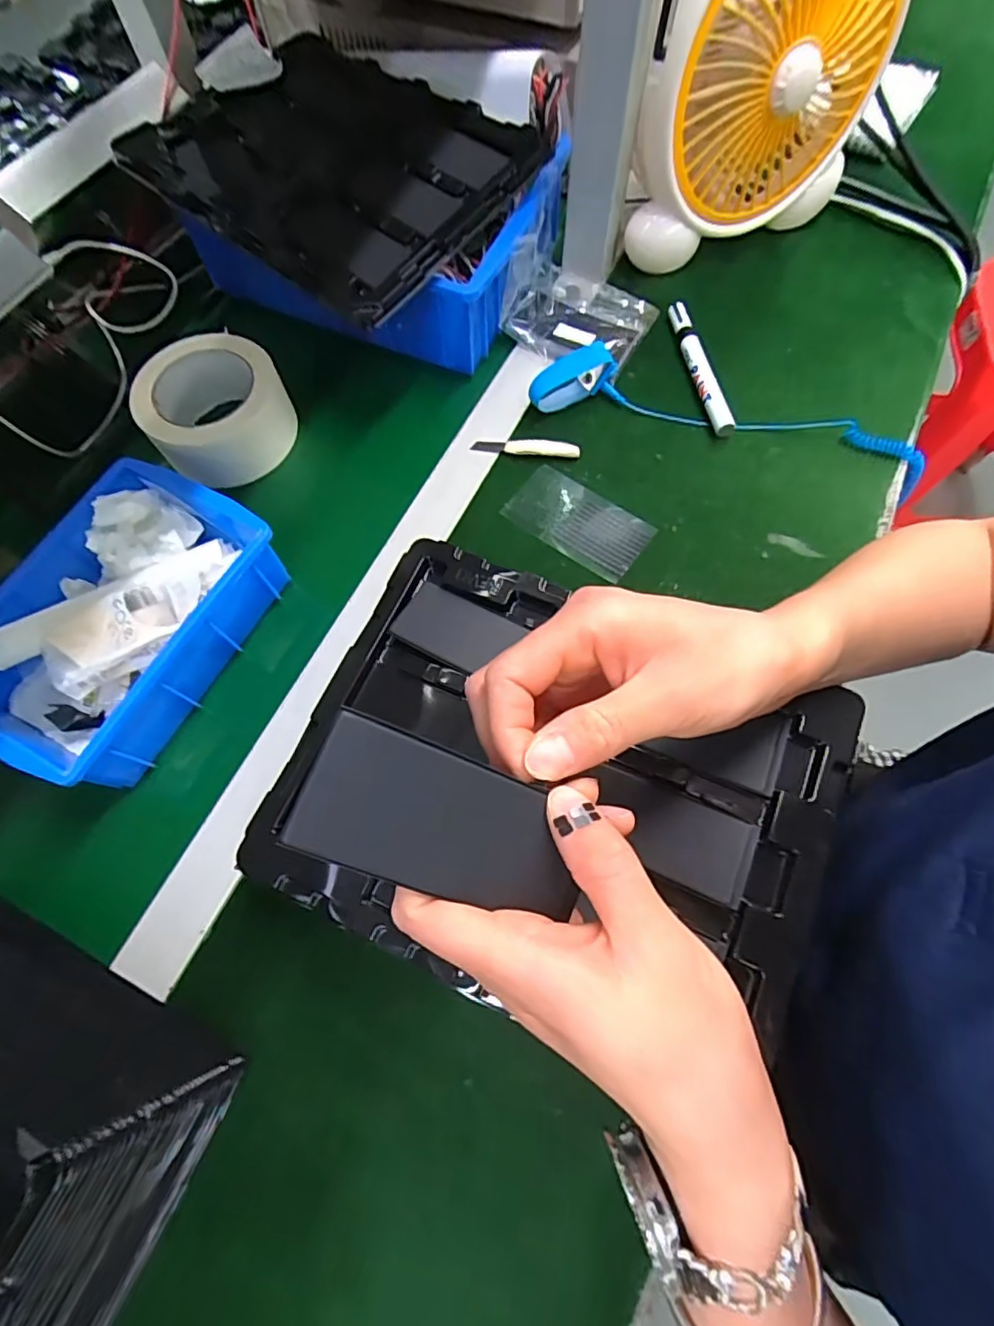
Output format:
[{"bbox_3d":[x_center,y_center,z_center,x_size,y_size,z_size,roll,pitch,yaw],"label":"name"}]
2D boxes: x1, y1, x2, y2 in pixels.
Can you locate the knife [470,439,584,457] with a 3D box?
[{"bbox_3d":[0.023,-0.178,0.468,0.088,0.008,0.012,6,69,5],"label":"knife"}]

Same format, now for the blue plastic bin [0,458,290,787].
[{"bbox_3d":[-0.258,-0.031,0.390,0.147,0.062,0.203,26,72,12],"label":"blue plastic bin"}]

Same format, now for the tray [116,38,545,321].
[{"bbox_3d":[-0.127,-0.393,0.451,0.269,0.034,0.212,35,74,13],"label":"tray"}]

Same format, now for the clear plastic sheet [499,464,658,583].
[{"bbox_3d":[0.063,-0.112,0.445,0.108,0.004,0.059,35,74,14],"label":"clear plastic sheet"}]

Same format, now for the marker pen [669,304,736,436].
[{"bbox_3d":[0.173,-0.252,0.485,0.015,0.019,0.137,-11,69,-1],"label":"marker pen"}]

